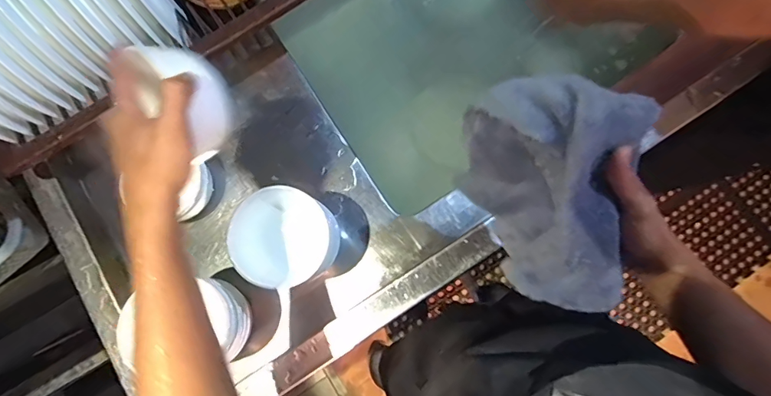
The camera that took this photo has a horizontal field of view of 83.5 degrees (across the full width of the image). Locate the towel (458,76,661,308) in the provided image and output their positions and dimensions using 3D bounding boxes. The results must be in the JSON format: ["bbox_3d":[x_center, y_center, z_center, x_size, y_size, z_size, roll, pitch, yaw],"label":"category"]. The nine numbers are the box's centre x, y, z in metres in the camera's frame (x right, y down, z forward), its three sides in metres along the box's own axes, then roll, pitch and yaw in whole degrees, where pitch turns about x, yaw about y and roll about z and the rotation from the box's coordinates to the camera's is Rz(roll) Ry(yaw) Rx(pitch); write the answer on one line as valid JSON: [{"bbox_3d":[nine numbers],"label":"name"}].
[{"bbox_3d":[0.128,0.001,0.350,0.120,0.123,0.160,6,78,2],"label":"towel"}]

